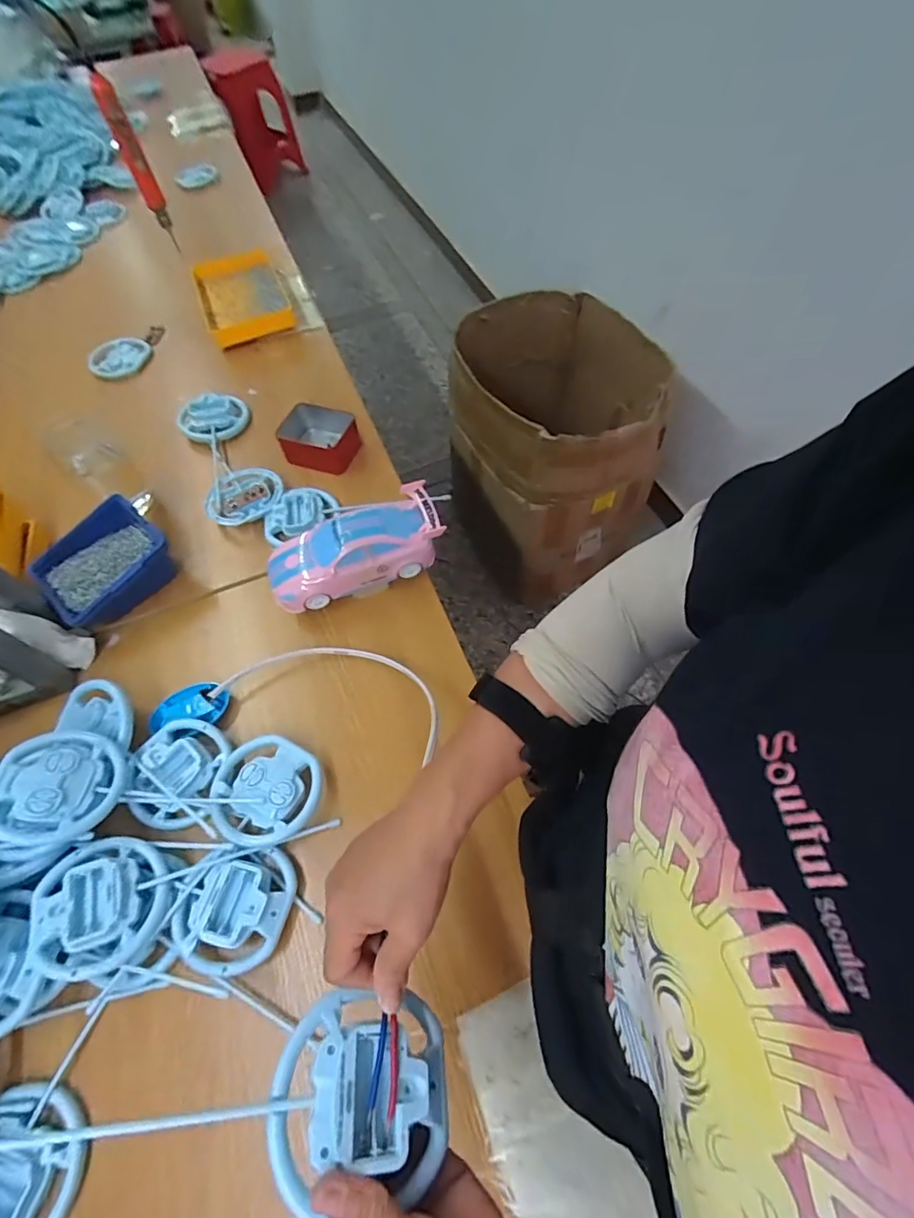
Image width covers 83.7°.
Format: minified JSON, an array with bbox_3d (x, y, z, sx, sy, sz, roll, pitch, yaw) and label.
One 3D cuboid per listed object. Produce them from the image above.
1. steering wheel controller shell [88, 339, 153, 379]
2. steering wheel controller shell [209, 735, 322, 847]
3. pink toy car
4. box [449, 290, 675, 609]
[{"bbox_3d":[-0.556,-0.415,0.845,0.096,0.028,0.059,-38,65,-18],"label":"steering wheel controller shell"},{"bbox_3d":[-0.183,0.179,0.501,0.097,0.035,0.098,-1,60,2],"label":"steering wheel controller shell"},{"bbox_3d":[-0.118,-0.069,0.584,0.198,0.064,0.086,-20,61,-9],"label":"pink toy car"},{"bbox_3d":[0.215,-0.361,1.219,0.399,0.572,0.402,-28,63,-13],"label":"box"}]

